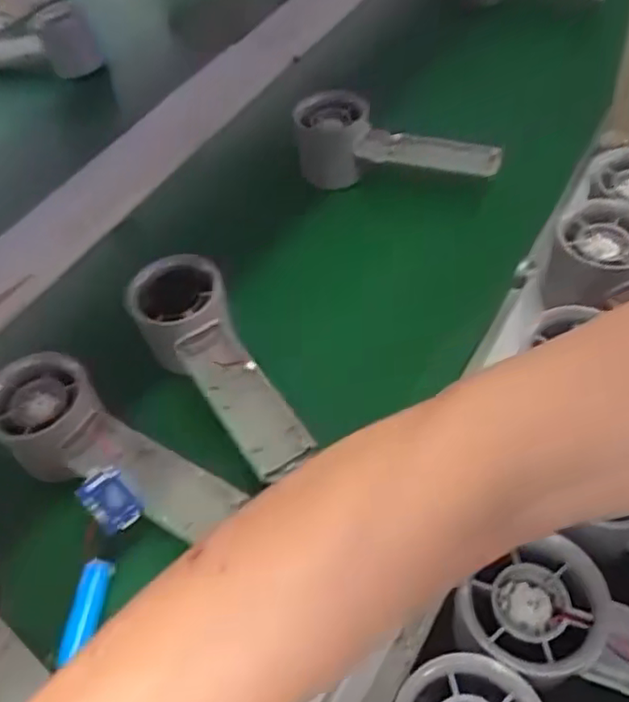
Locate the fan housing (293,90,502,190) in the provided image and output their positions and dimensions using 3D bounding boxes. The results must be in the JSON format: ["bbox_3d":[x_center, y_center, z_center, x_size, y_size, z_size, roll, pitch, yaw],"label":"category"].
[{"bbox_3d":[0.066,-0.166,0.520,0.164,0.060,0.064,1,51,7],"label":"fan housing"}]

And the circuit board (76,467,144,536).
[{"bbox_3d":[-0.103,0.075,0.324,0.023,0.004,0.031,-36,99,-18],"label":"circuit board"}]

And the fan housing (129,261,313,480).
[{"bbox_3d":[-0.062,0.006,0.377,0.055,0.037,0.155,-25,53,-14],"label":"fan housing"}]

